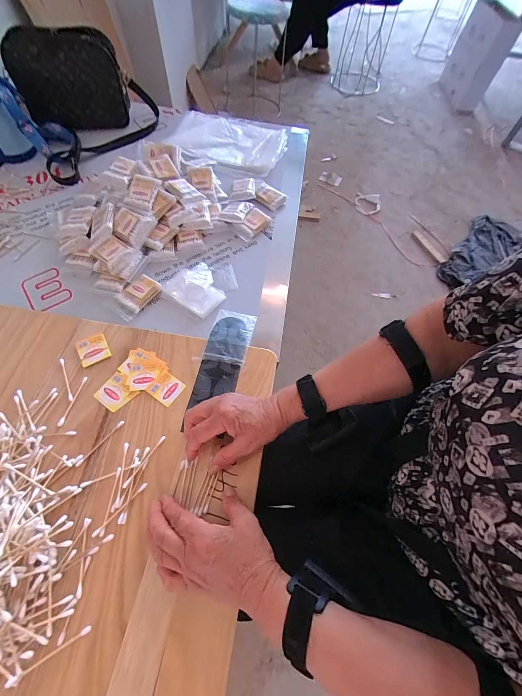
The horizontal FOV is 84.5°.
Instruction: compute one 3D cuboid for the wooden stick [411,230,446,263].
[{"bbox_3d":[0.776,-0.473,1.336,0.033,0.010,0.216,-23,65,-16],"label":"wooden stick"}]

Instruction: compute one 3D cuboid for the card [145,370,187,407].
[{"bbox_3d":[-0.138,0.057,0.418,0.043,0.004,0.040,32,63,13],"label":"card"}]

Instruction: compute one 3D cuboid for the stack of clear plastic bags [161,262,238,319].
[{"bbox_3d":[-0.113,-0.133,0.568,0.116,0.022,0.132,34,65,14],"label":"stack of clear plastic bags"}]

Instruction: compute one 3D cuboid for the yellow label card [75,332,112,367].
[{"bbox_3d":[-0.253,0.002,0.432,0.041,0.006,0.046,-26,66,-18],"label":"yellow label card"}]

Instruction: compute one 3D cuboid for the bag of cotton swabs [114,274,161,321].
[{"bbox_3d":[-0.233,-0.096,0.539,0.052,0.019,0.093,28,64,11],"label":"bag of cotton swabs"}]

